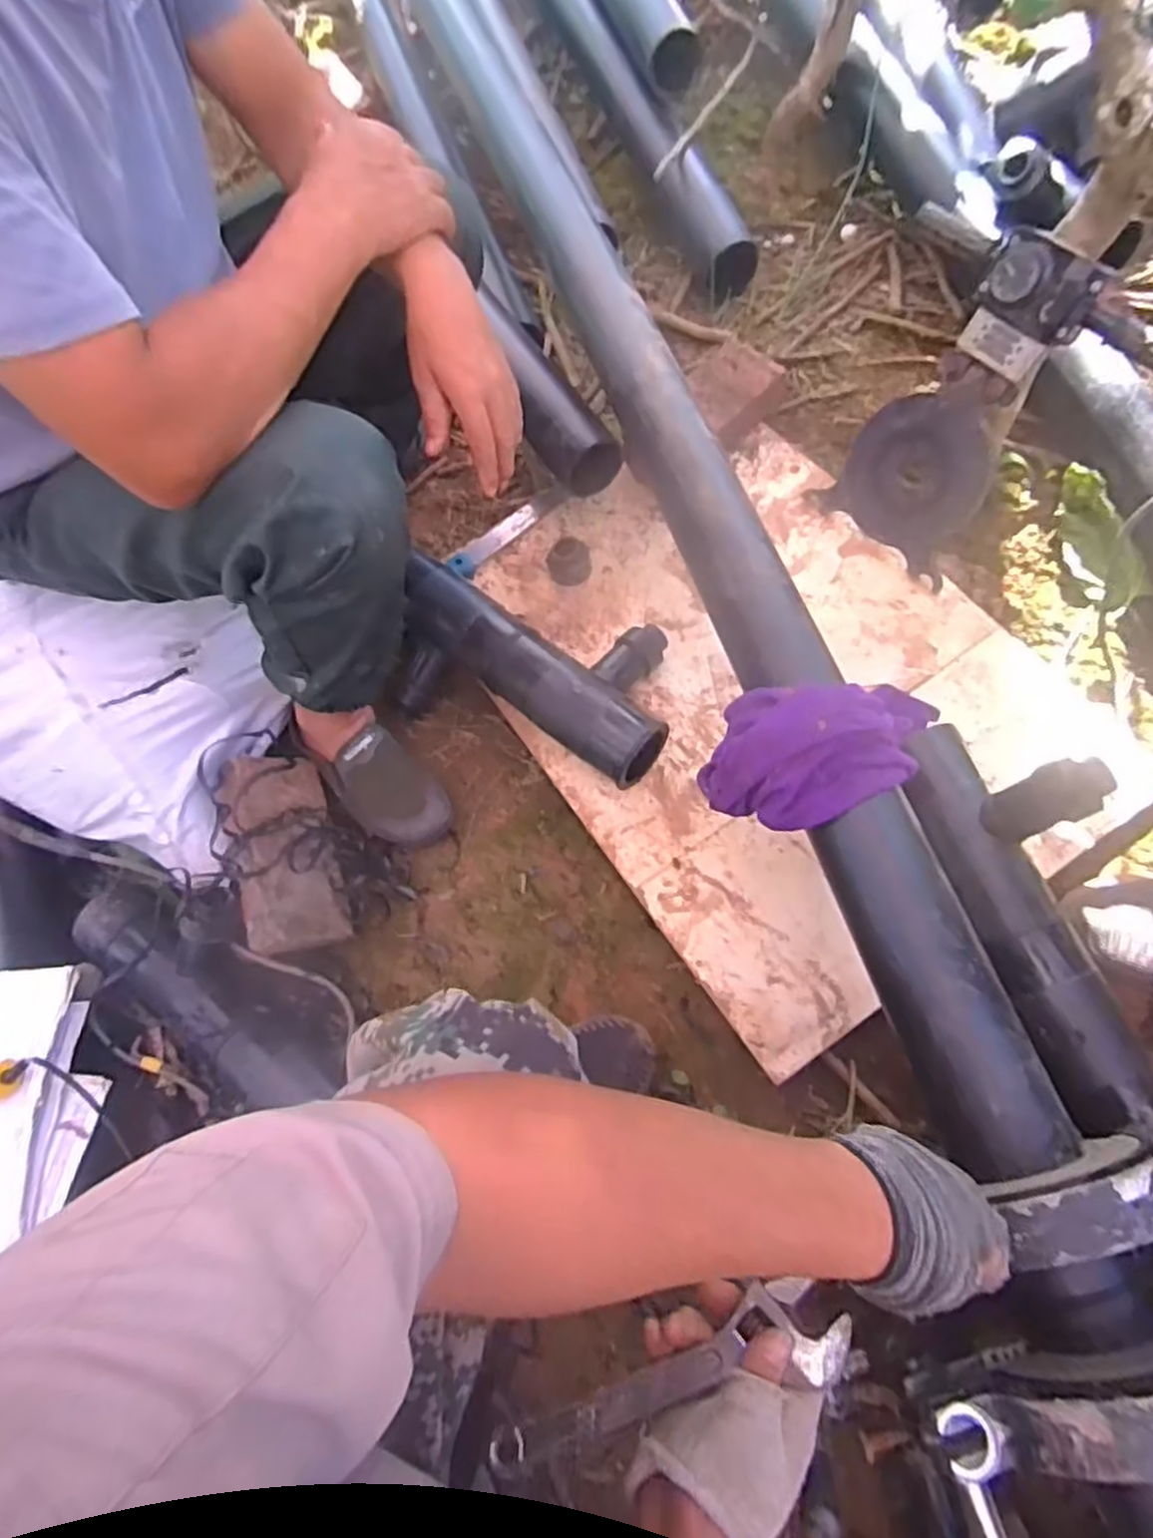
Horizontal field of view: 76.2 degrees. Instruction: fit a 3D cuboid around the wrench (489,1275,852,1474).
[{"bbox_3d":[0.054,0.387,0.461,0.243,0.013,0.045,-26,68,7],"label":"wrench"}]

